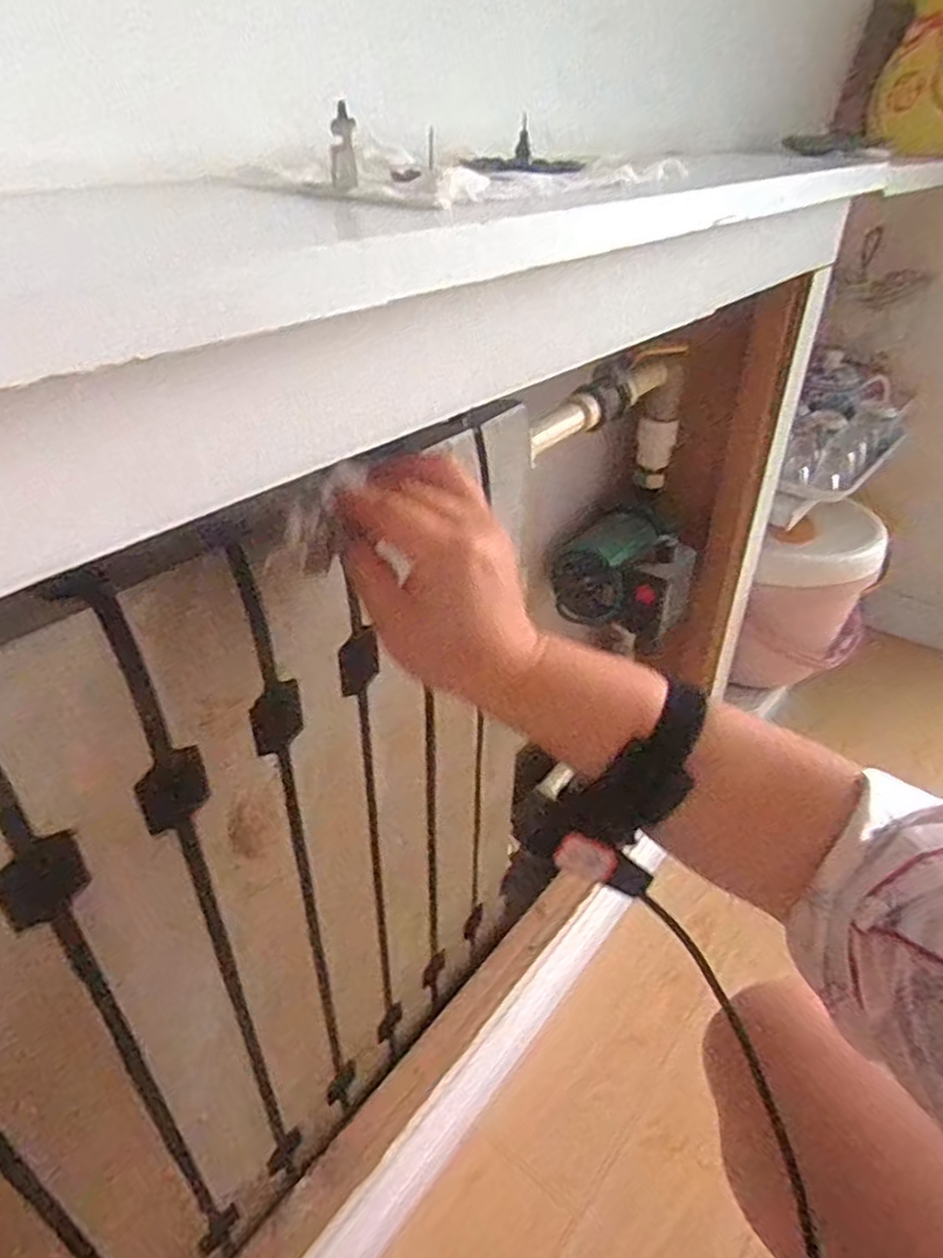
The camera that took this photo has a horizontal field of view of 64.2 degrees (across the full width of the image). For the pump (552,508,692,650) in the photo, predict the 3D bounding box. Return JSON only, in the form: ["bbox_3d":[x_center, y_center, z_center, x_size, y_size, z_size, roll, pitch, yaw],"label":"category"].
[{"bbox_3d":[0.166,-0.064,0.830,0.143,0.118,0.125,11,36,15],"label":"pump"}]

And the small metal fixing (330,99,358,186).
[{"bbox_3d":[-0.058,-0.218,0.340,0.011,0.031,0.007,-6,35,-10],"label":"small metal fixing"}]

